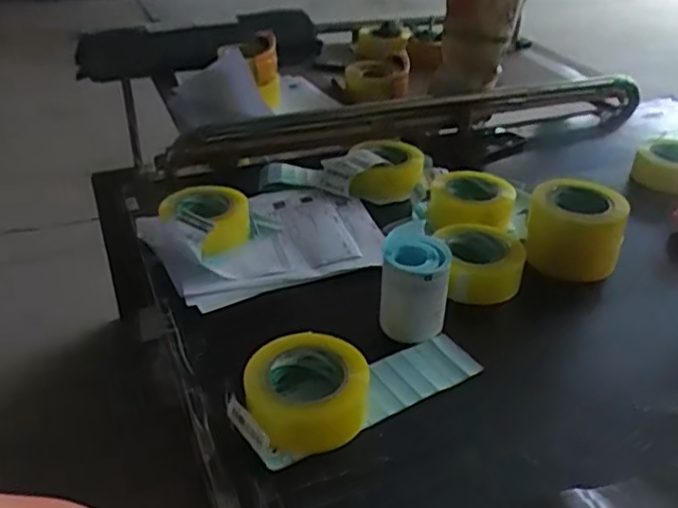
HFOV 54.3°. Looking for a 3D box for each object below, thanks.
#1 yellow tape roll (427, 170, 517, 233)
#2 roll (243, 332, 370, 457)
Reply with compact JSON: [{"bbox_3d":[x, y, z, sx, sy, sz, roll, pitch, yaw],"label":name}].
[{"bbox_3d":[0.203,-0.085,1.018,0.127,0.052,0.127,2,35,-1],"label":"yellow tape roll"},{"bbox_3d":[-0.033,0.139,0.680,0.123,0.054,0.113,2,35,-1],"label":"roll"}]

